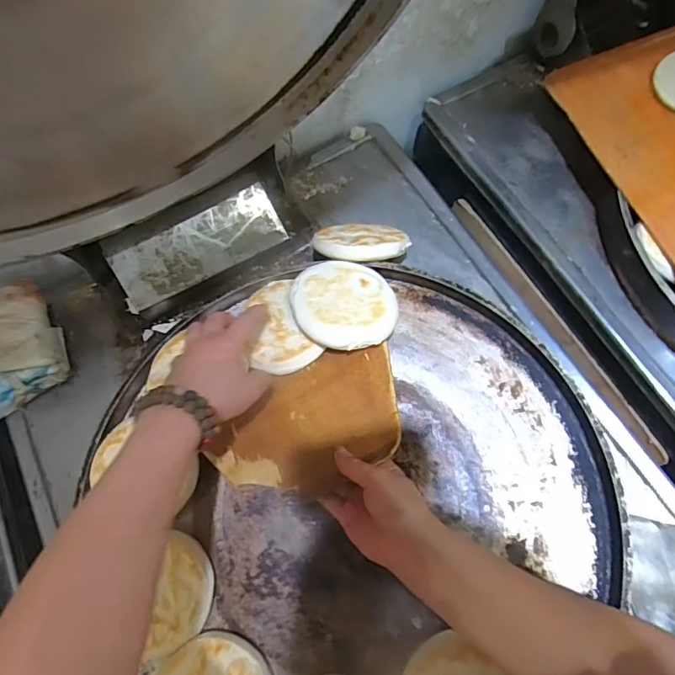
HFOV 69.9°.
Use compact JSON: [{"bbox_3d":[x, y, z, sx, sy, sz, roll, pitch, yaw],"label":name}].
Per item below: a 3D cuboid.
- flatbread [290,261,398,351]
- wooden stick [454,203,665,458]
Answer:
[{"bbox_3d":[0.007,-0.039,0.519,0.114,0.019,0.103,30,59,14],"label":"flatbread"},{"bbox_3d":[0.287,-0.027,0.659,0.015,0.030,0.428,-27,70,-9],"label":"wooden stick"}]

